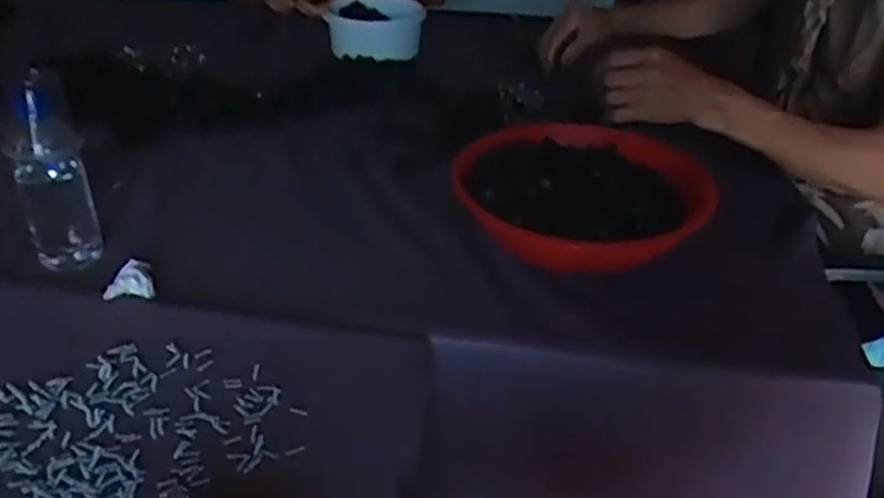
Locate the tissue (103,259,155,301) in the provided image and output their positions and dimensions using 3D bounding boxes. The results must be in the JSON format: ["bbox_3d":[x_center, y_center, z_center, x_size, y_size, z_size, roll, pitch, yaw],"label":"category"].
[{"bbox_3d":[-0.275,0.025,0.653,0.040,0.015,0.047,-6,35,-13],"label":"tissue"}]

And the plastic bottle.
[{"bbox_3d":[-0.356,-0.064,0.676,0.060,0.188,0.047,-17,39,-28],"label":"plastic bottle"}]

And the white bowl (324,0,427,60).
[{"bbox_3d":[-0.105,-0.345,1.166,0.143,0.092,0.172,0,34,-5],"label":"white bowl"}]

